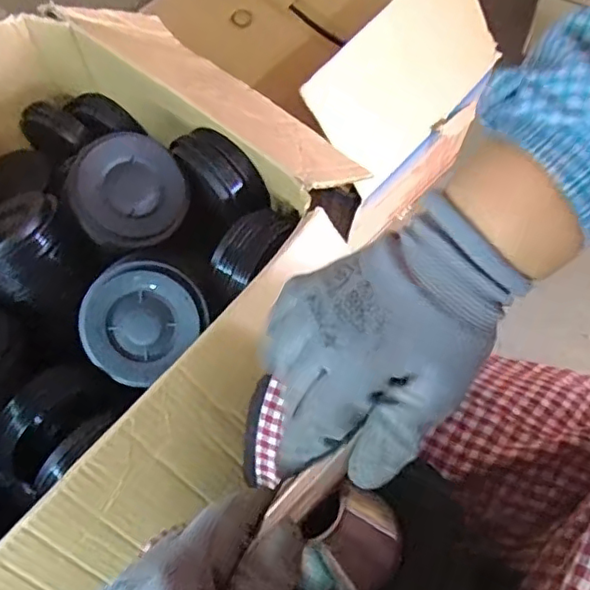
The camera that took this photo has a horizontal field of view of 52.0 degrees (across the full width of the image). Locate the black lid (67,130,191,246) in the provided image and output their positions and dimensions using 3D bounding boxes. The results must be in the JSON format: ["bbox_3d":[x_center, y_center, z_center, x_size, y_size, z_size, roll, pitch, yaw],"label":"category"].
[{"bbox_3d":[-0.172,-0.113,0.640,0.119,0.043,0.114,0,90,-36],"label":"black lid"}]

